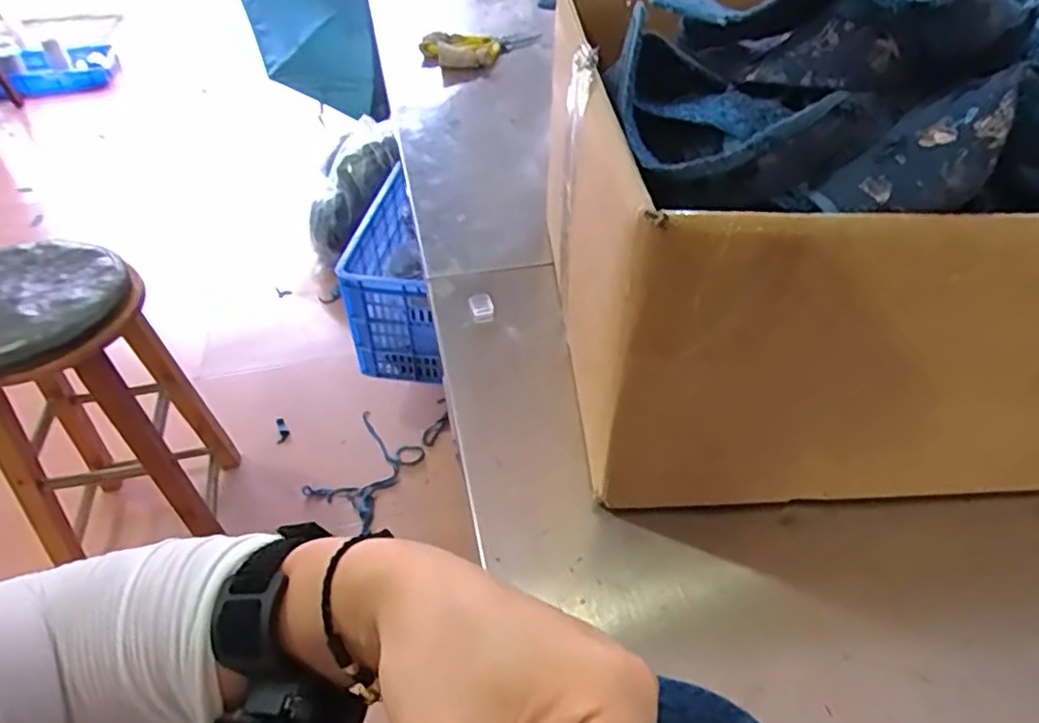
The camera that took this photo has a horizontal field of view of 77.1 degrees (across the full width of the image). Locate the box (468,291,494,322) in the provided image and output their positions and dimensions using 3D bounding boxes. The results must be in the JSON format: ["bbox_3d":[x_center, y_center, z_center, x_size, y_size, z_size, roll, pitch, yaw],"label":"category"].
[{"bbox_3d":[-0.031,-0.044,0.528,0.019,0.009,0.027,-1,42,-6],"label":"box"}]

